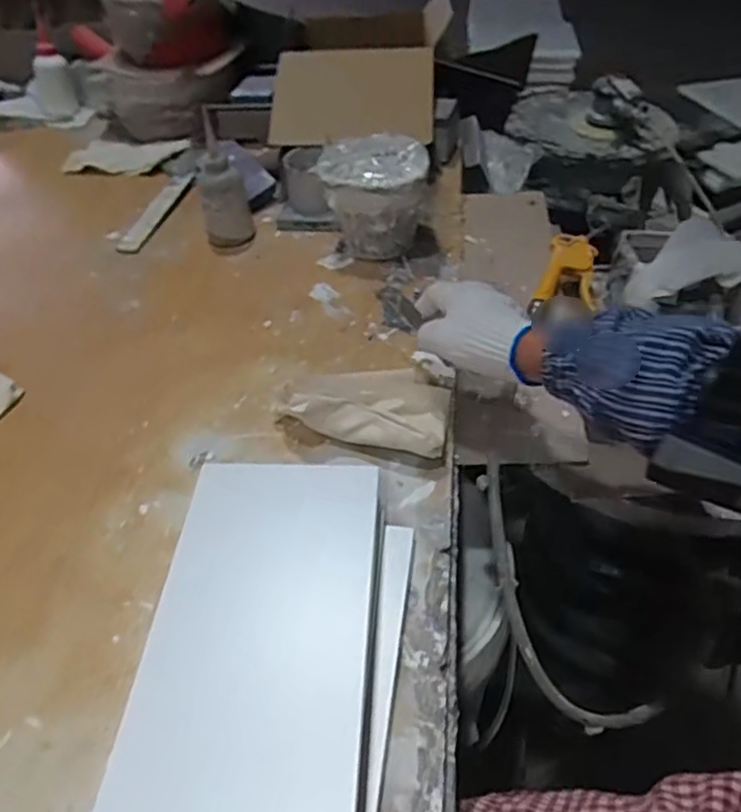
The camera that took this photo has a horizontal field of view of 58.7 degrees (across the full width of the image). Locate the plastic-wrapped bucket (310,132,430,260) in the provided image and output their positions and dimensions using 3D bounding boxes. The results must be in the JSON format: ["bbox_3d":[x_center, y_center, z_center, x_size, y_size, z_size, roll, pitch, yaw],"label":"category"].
[{"bbox_3d":[0.007,-0.255,0.809,0.125,0.118,0.124,5,44,7],"label":"plastic-wrapped bucket"}]

